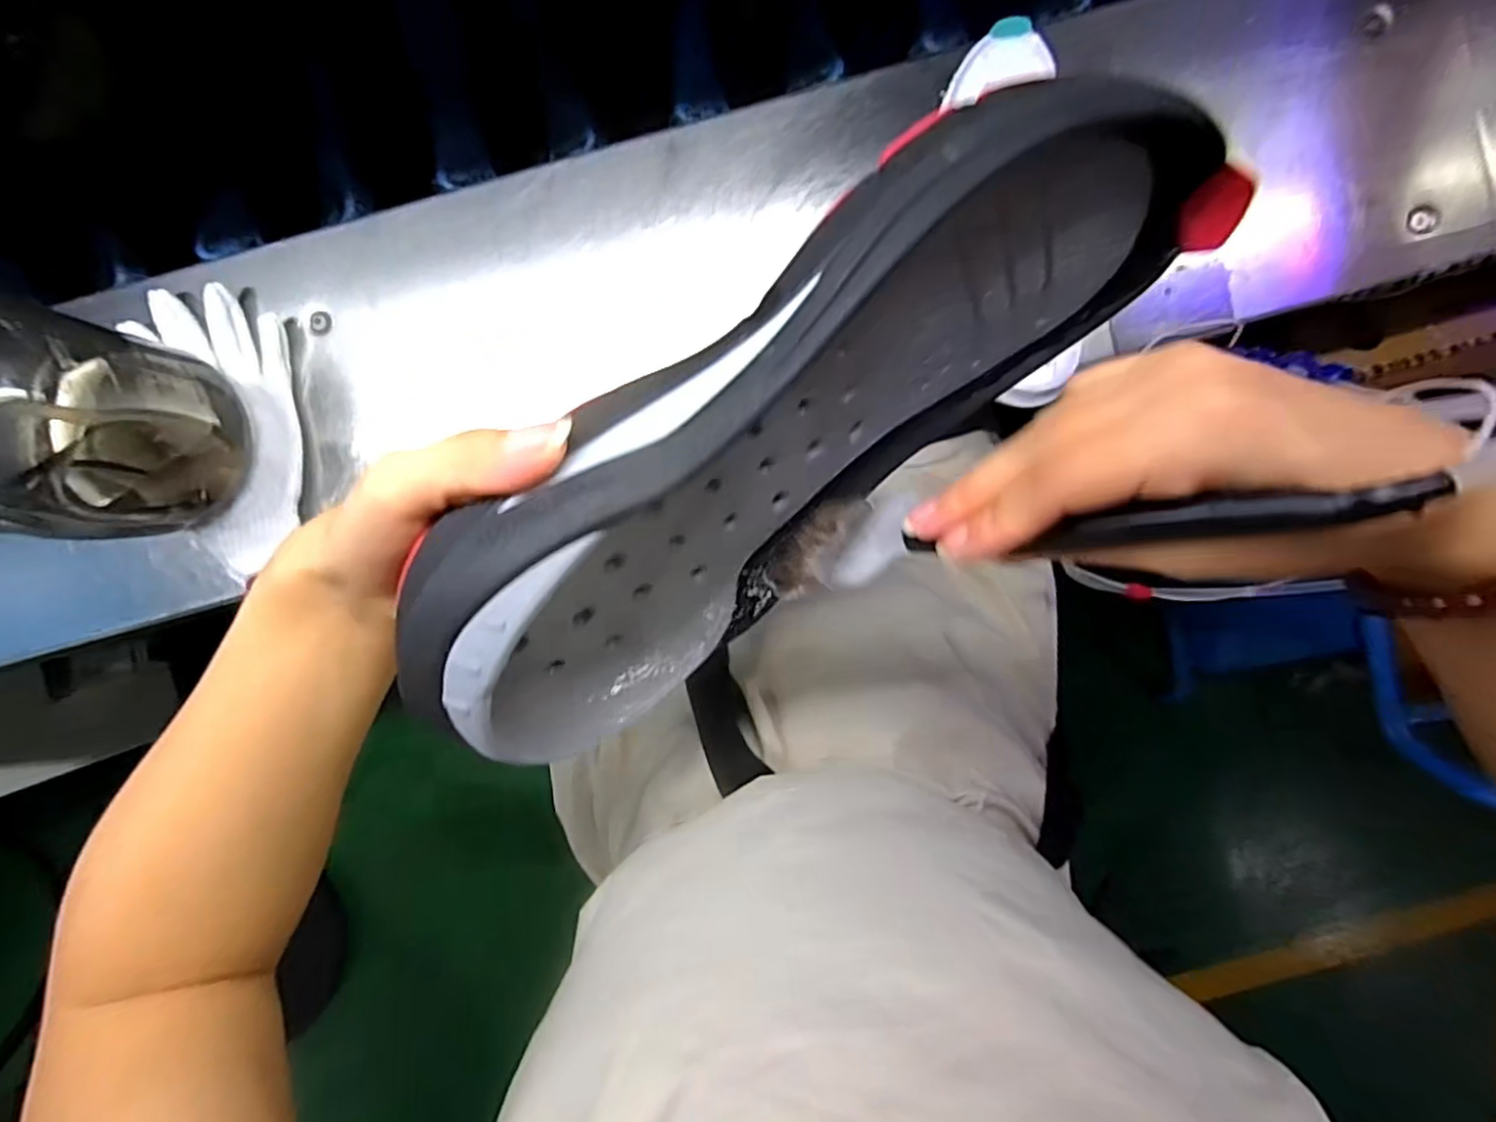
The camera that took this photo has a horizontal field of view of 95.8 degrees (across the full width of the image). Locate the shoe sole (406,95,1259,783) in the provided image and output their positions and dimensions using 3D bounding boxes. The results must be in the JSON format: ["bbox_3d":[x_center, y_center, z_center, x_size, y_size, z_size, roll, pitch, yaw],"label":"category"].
[{"bbox_3d":[0.038,-0.052,0.224,0.317,0.124,0.032,-37,61,-10],"label":"shoe sole"}]

